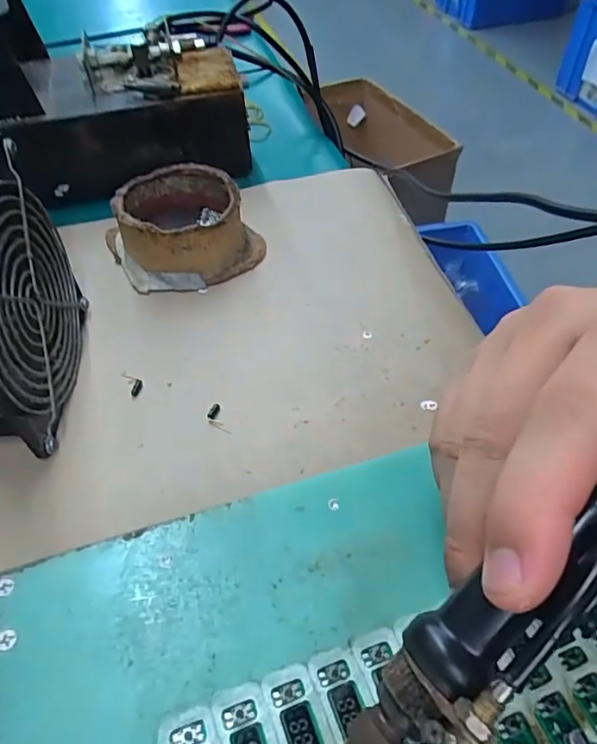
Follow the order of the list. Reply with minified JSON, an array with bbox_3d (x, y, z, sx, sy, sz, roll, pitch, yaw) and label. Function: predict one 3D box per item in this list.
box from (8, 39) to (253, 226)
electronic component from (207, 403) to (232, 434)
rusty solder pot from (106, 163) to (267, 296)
[{"bbox_3d":[-0.135,-0.206,0.420,0.180,0.081,0.107,-13,52,-8],"label":"box"},{"bbox_3d":[-0.045,0.026,0.285,0.009,0.004,0.020,-18,53,-12],"label":"electronic component"},{"bbox_3d":[-0.082,-0.102,0.364,0.092,0.042,0.092,-1,51,1],"label":"rusty solder pot"}]

